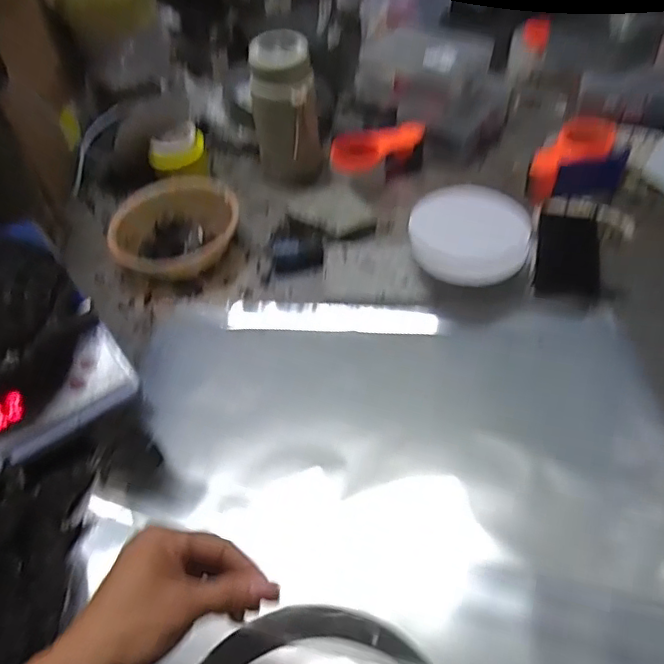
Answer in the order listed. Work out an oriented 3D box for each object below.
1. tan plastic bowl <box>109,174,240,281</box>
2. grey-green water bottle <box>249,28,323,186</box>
[{"bbox_3d":[-0.221,-0.149,0.817,0.198,0.058,0.178,-36,54,-23],"label":"tan plastic bowl"},{"bbox_3d":[-0.073,-0.330,0.863,0.100,0.204,0.076,-9,49,-2],"label":"grey-green water bottle"}]

